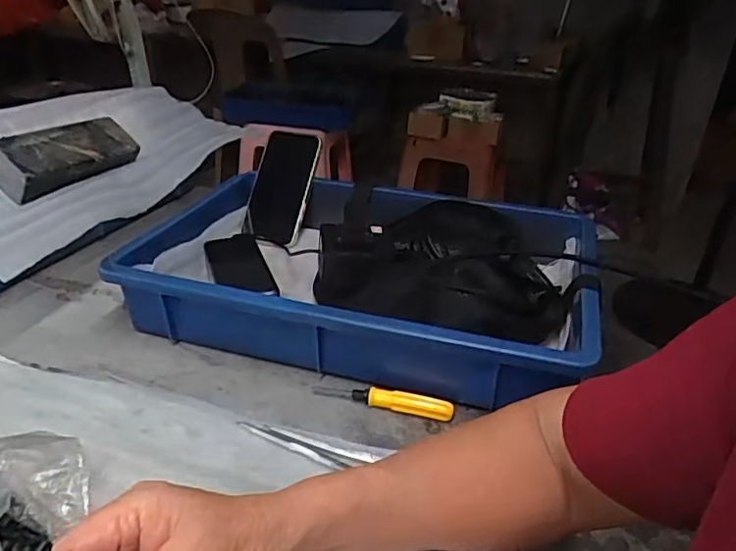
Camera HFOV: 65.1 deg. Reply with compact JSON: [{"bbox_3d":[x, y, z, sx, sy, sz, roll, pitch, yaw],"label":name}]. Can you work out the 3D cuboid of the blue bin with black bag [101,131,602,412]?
[{"bbox_3d":[0.004,-0.013,0.592,0.415,0.098,0.294,12,31,14],"label":"blue bin with black bag"}]

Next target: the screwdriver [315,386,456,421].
[{"bbox_3d":[0.012,0.101,0.474,0.116,0.016,0.012,11,31,14],"label":"screwdriver"}]

